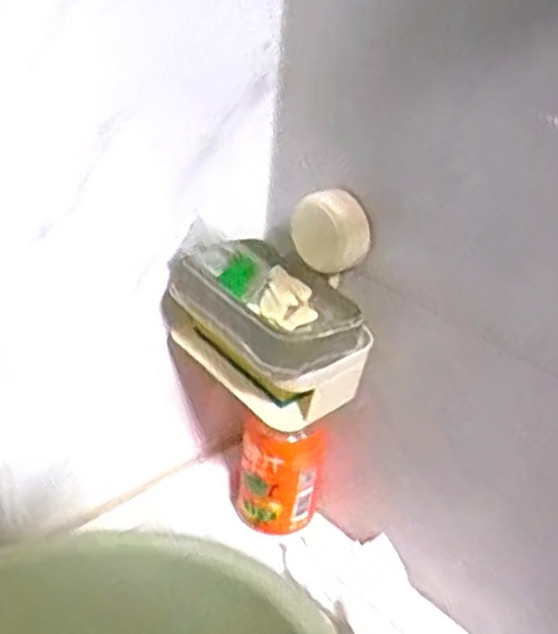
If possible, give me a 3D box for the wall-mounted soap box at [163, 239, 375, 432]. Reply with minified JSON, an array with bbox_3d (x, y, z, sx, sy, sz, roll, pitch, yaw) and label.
[{"bbox_3d":[-0.009,0.007,0.558,0.136,0.085,0.091,30,39,35],"label":"wall-mounted soap box"}]

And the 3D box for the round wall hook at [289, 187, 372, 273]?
[{"bbox_3d":[0.036,-0.061,0.549,0.055,0.050,0.027,28,38,32],"label":"round wall hook"}]

